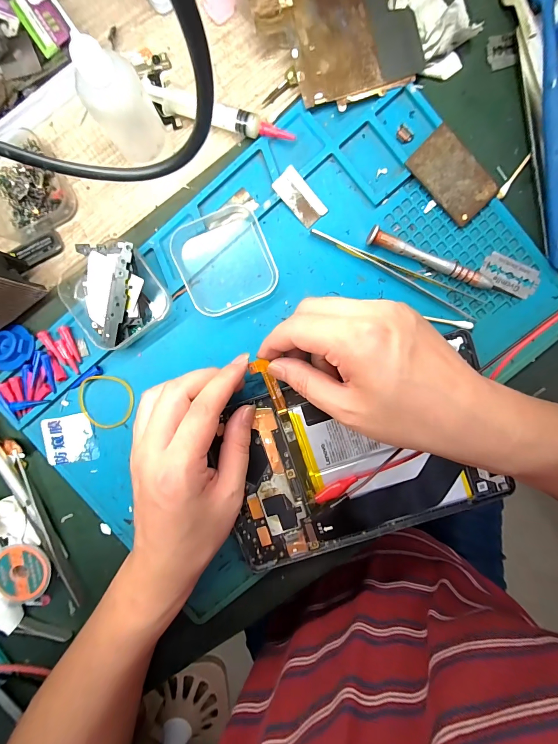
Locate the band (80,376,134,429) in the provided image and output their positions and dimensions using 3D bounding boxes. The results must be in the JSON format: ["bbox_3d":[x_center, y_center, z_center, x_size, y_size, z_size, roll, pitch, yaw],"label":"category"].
[{"bbox_3d":[-0.132,0.024,0.237,0.040,0.006,0.040,0,94,1],"label":"band"}]

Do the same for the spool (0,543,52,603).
[{"bbox_3d":[-0.199,0.155,0.244,0.040,0.011,0.043,0,94,1],"label":"spool"}]

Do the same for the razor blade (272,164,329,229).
[{"bbox_3d":[0.015,-0.124,0.222,0.020,0.004,0.039,-43,102,7],"label":"razor blade"}]

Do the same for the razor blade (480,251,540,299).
[{"bbox_3d":[0.166,-0.070,0.224,0.040,0.004,0.023,21,94,-1],"label":"razor blade"}]

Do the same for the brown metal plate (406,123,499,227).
[{"bbox_3d":[0.121,-0.136,0.217,0.036,0.004,0.060,-44,96,6],"label":"brown metal plate"}]

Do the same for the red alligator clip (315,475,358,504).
[{"bbox_3d":[0.042,0.086,0.231,0.033,0.008,0.009,-35,93,3],"label":"red alligator clip"}]

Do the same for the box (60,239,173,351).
[{"bbox_3d":[-0.117,-0.054,0.218,0.065,0.026,0.065,-33,93,3],"label":"box"}]

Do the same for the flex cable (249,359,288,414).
[{"bbox_3d":[-0.006,0.011,0.224,0.013,0.004,0.045,-27,115,3],"label":"flex cable"}]

